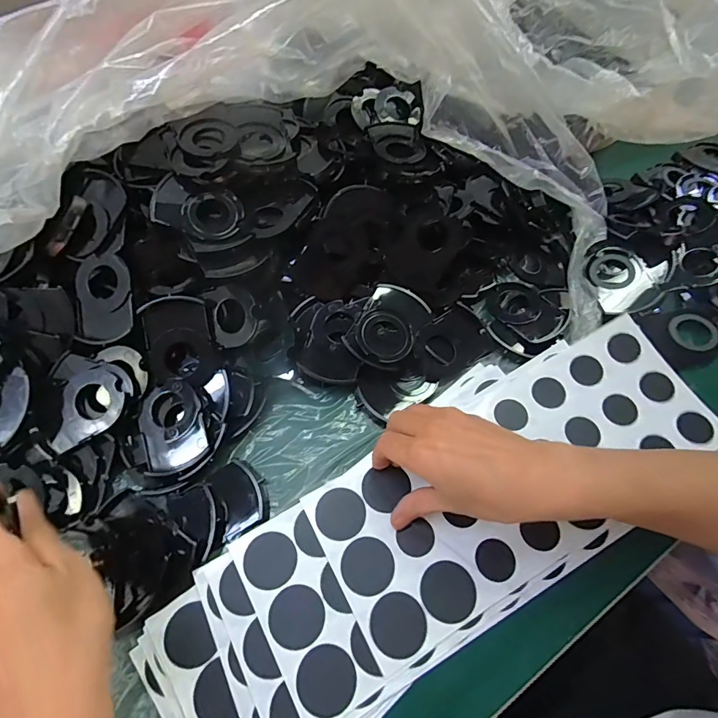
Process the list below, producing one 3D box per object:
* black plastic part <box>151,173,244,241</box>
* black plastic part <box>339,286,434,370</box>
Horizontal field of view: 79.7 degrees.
[{"bbox_3d":[-0.147,-0.136,0.393,0.074,0.018,0.053,16,73,-9],"label":"black plastic part"},{"bbox_3d":[0.027,-0.031,0.400,0.059,0.015,0.081,32,65,19],"label":"black plastic part"}]

